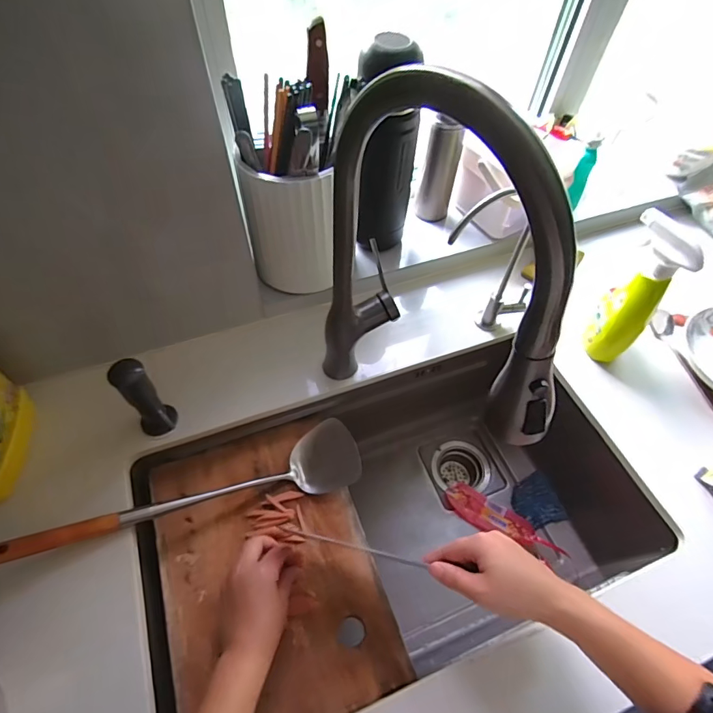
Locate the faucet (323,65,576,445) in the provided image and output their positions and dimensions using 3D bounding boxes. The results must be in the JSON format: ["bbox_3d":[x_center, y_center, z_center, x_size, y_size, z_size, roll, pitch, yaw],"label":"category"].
[{"bbox_3d":[0.079,-0.044,0.402,0.078,0.395,0.265,-35,64,-22],"label":"faucet"}]

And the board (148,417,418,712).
[{"bbox_3d":[-0.111,0.254,0.530,0.246,0.011,0.341,-17,59,-13],"label":"board"}]

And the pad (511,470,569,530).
[{"bbox_3d":[0.303,0.247,0.729,0.072,0.020,0.082,-14,58,-11],"label":"pad"}]

